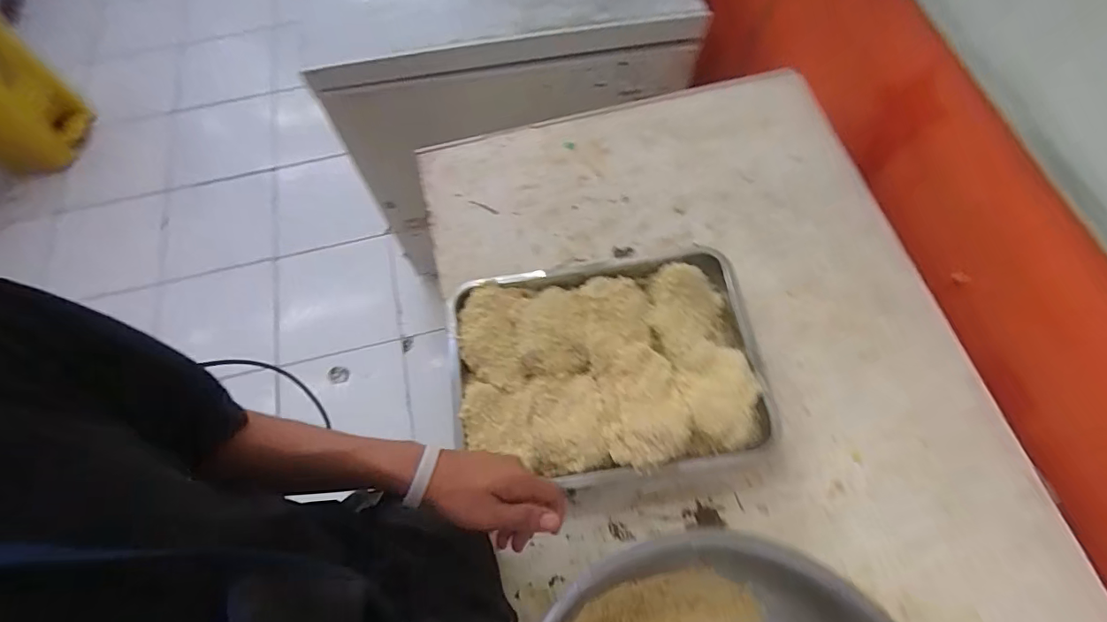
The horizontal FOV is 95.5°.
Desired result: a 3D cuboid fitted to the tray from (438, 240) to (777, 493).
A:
[{"bbox_3d":[0.063,0.059,0.637,0.380,0.049,0.284,-11,63,-2],"label":"tray"}]

